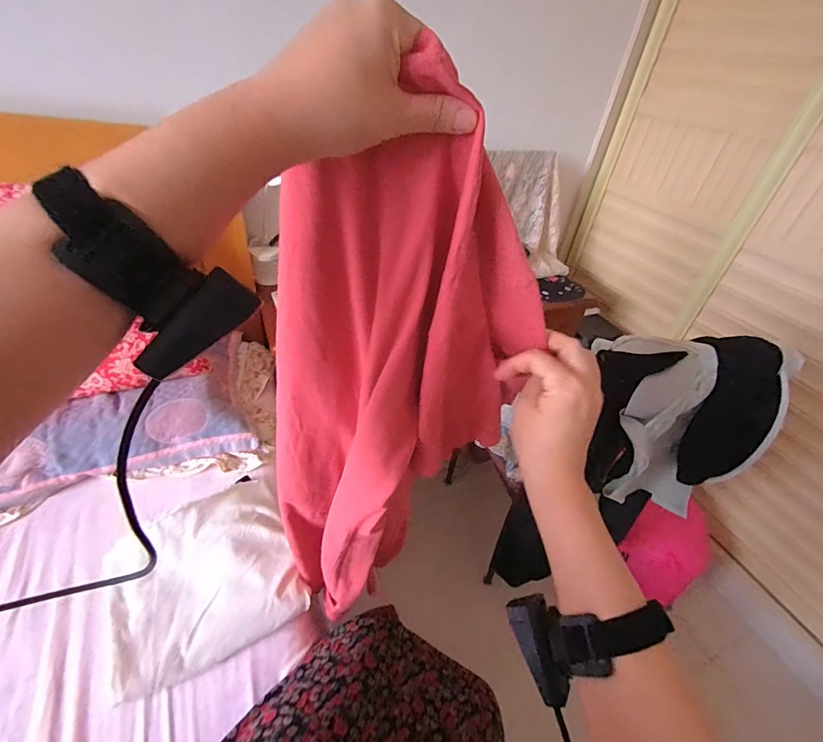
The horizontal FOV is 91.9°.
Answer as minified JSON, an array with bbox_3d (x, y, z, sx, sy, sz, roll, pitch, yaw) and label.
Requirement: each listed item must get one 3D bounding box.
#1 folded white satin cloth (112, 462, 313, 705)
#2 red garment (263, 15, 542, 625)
[{"bbox_3d":[-0.327,0.328,0.652,0.281,0.068,0.252,-17,45,-26],"label":"folded white satin cloth"},{"bbox_3d":[-0.039,0.066,0.419,0.227,0.618,0.091,15,35,-6],"label":"red garment"}]

